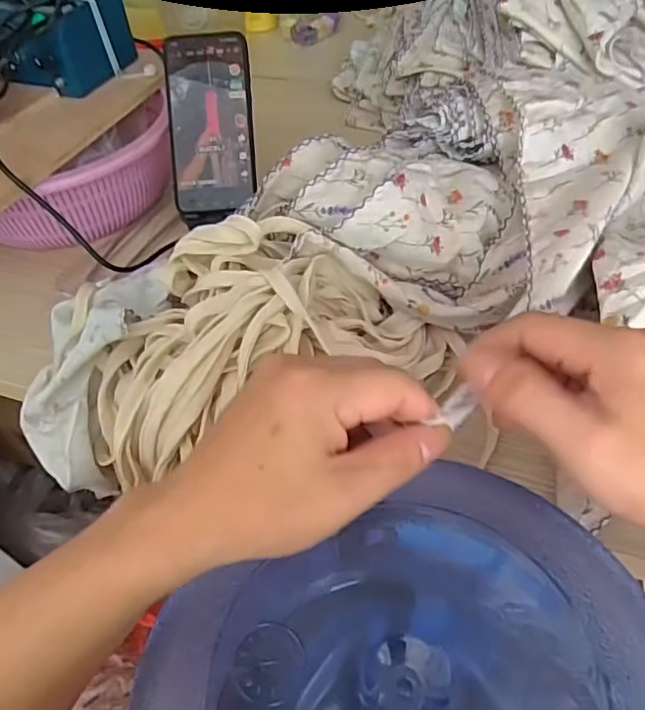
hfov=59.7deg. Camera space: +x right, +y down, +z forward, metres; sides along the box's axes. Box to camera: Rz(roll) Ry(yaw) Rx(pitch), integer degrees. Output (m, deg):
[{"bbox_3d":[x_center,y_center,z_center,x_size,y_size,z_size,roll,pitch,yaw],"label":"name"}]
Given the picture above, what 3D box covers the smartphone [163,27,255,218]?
[{"bbox_3d":[-0.100,-0.210,0.510,0.073,0.153,0.004,-3,6,1],"label":"smartphone"}]

